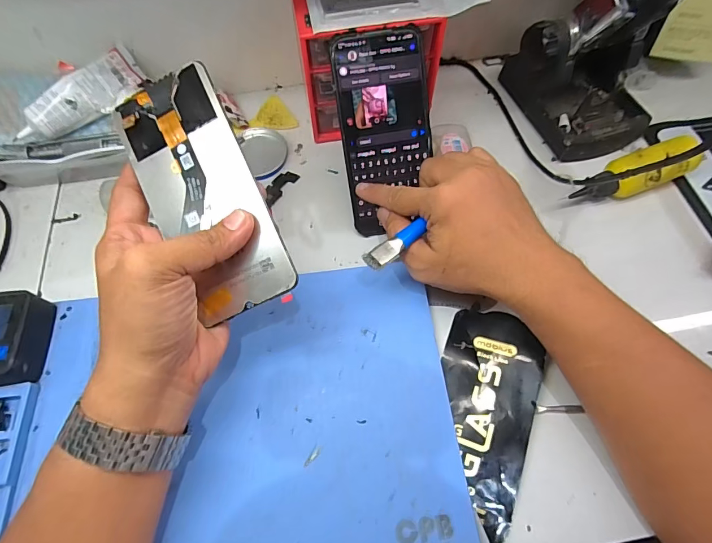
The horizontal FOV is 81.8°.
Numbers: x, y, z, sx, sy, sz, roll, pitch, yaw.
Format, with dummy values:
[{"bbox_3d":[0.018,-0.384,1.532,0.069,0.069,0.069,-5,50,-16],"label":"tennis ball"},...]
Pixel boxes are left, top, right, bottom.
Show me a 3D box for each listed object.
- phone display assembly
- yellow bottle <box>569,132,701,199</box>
[{"bbox_3d":[-0.098,-0.050,0.261,0.070,0.004,0.158,-25,86,8],"label":"phone display assembly"},{"bbox_3d":[0.258,-0.088,0.380,0.114,0.041,0.032,-20,63,-9],"label":"yellow bottle"}]

